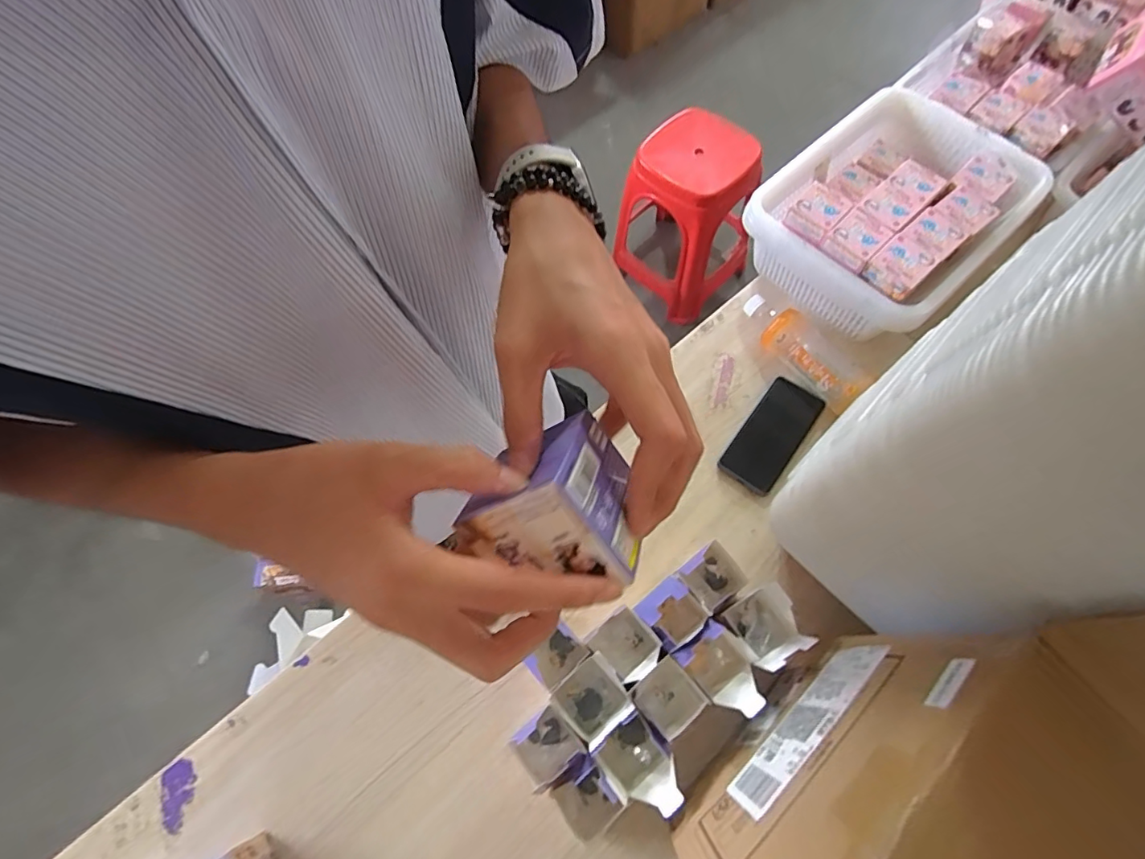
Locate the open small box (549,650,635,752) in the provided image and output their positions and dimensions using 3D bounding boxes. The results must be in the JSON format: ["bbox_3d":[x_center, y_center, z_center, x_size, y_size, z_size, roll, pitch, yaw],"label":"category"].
[{"bbox_3d":[0.020,0.284,0.549,0.071,0.074,0.063,-40,72,-14],"label":"open small box"}]

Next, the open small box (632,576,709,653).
[{"bbox_3d":[0.109,0.199,0.567,0.063,0.073,0.063,-37,71,-13],"label":"open small box"}]

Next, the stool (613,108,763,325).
[{"bbox_3d":[0.350,-0.623,1.522,0.313,0.411,0.304,34,72,14],"label":"stool"}]

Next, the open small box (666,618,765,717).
[{"bbox_3d":[0.153,0.253,0.550,0.059,0.064,0.087,-39,72,-13],"label":"open small box"}]

